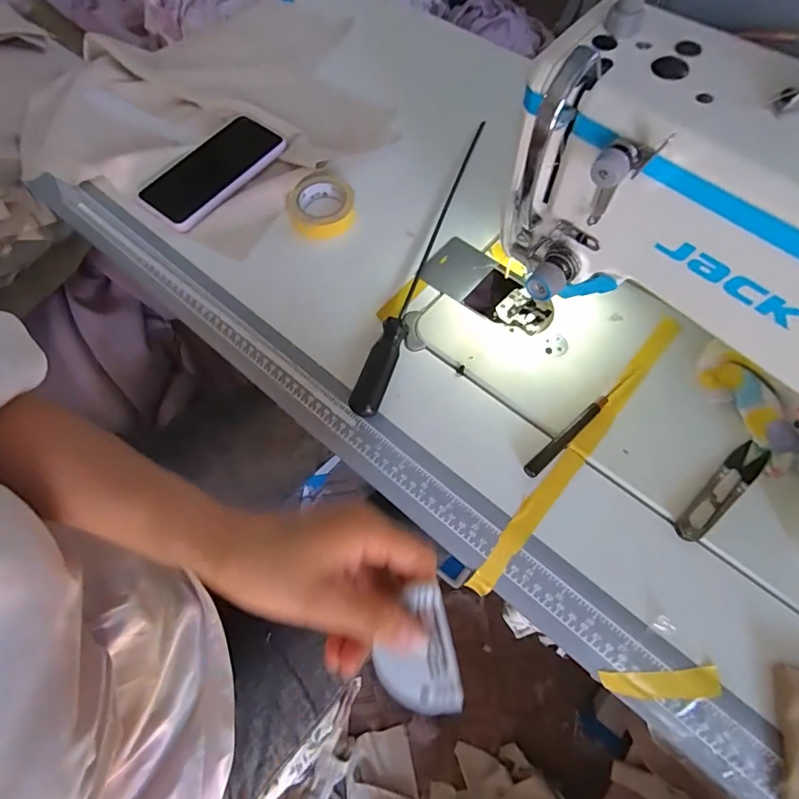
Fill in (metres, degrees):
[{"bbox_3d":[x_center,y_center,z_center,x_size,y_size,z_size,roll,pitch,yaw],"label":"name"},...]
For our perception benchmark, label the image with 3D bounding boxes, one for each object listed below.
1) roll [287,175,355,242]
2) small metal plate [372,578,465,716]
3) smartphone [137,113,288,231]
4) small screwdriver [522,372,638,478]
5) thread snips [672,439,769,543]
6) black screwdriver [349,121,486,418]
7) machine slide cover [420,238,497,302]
[{"bbox_3d":[-0.079,-0.197,0.480,0.066,0.015,0.067,-1,66,2],"label":"roll"},{"bbox_3d":[0.008,0.139,0.257,0.044,0.004,0.063,-15,82,8],"label":"small metal plate"},{"bbox_3d":[-0.201,-0.250,0.512,0.081,0.017,0.158,36,72,16],"label":"smartphone"},{"bbox_3d":[0.148,0.019,0.380,0.127,0.006,0.011,-39,70,-14],"label":"small screwdriver"},{"bbox_3d":[0.246,0.069,0.356,0.100,0.008,0.021,-40,71,-14],"label":"thread snips"},{"bbox_3d":[0.035,-0.150,0.456,0.024,0.026,0.376,19,68,10],"label":"black screwdriver"},{"bbox_3d":[0.056,-0.129,0.459,0.055,0.004,0.064,39,73,17],"label":"machine slide cover"}]

